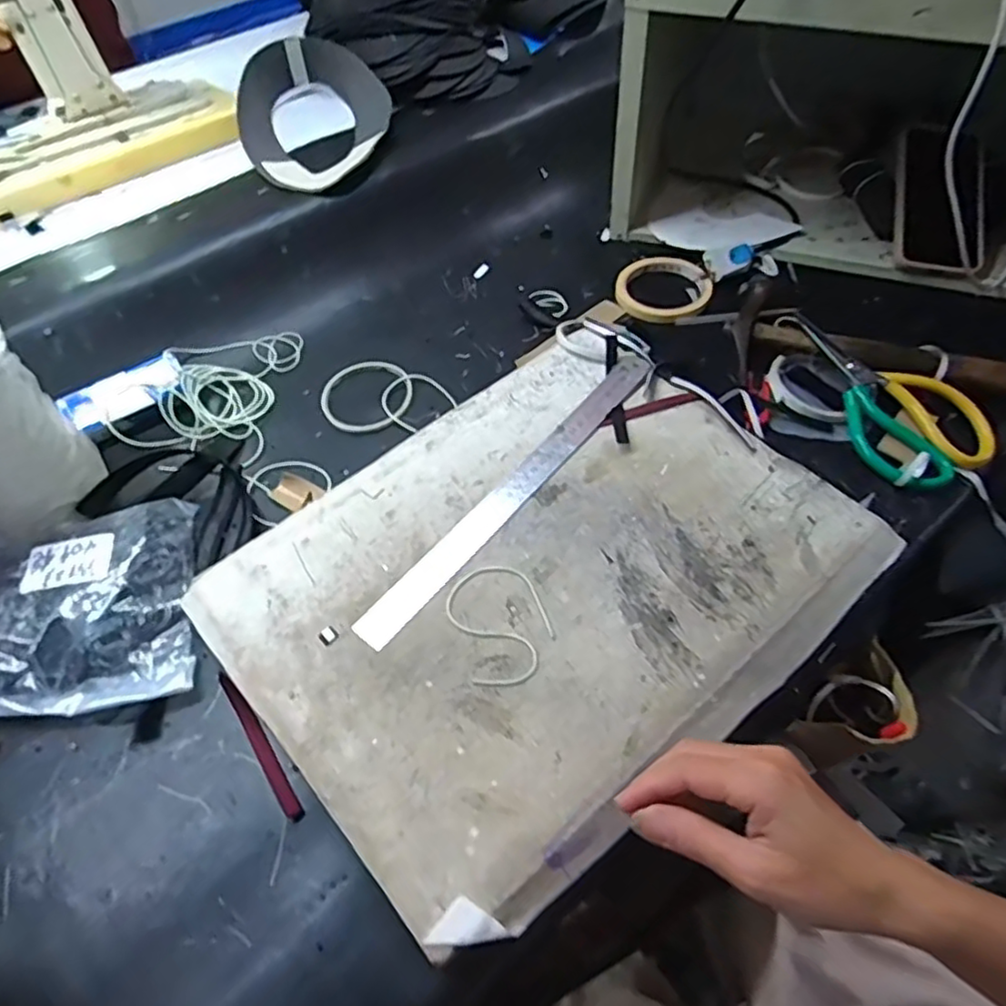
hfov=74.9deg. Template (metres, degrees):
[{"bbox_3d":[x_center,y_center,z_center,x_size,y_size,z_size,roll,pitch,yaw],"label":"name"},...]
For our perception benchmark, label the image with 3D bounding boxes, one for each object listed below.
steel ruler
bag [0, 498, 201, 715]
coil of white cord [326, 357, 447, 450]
[{"bbox_3d":[0.014,-0.015,0.505,0.028,0.005,0.325,34,64,23],"label":"steel ruler"},{"bbox_3d":[-0.309,0.072,0.471,0.166,0.033,0.160,-12,55,-4],"label":"bag"},{"bbox_3d":[-0.126,-0.102,0.603,0.083,0.005,0.090,-2,55,3],"label":"coil of white cord"}]

